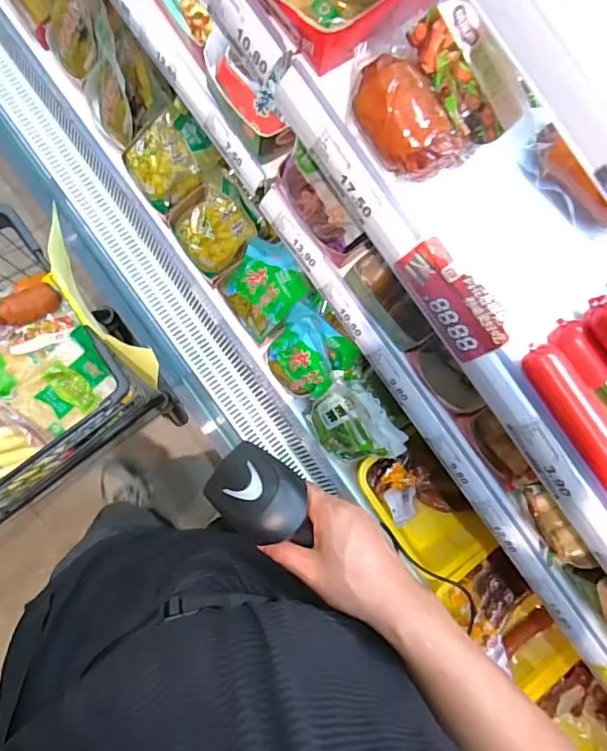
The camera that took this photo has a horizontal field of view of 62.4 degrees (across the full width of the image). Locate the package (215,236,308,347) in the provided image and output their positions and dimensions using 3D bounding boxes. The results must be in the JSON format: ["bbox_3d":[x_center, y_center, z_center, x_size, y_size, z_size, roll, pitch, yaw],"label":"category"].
[{"bbox_3d":[-0.075,-0.167,0.953,0.045,0.189,0.144,-28,79,-46],"label":"package"}]

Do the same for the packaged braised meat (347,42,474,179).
[{"bbox_3d":[0.082,-0.221,0.424,0.064,0.047,0.122,-38,90,-8],"label":"packaged braised meat"}]

